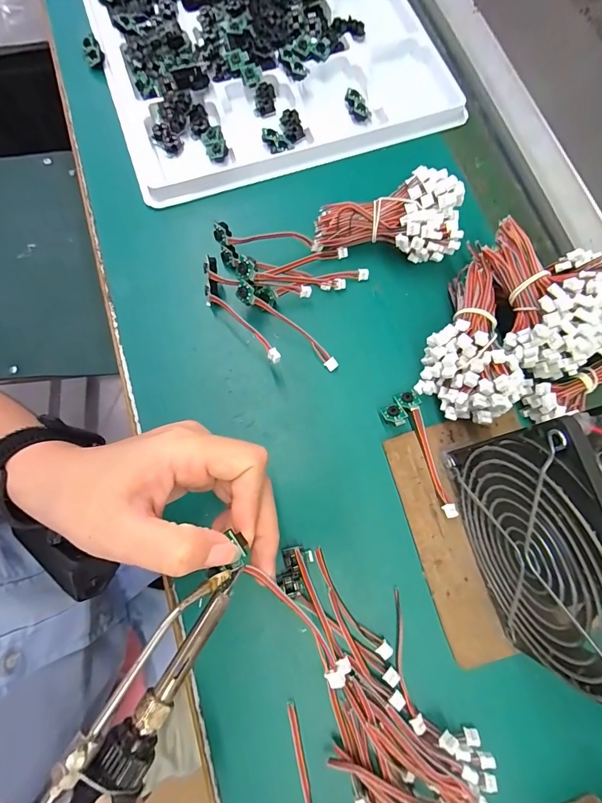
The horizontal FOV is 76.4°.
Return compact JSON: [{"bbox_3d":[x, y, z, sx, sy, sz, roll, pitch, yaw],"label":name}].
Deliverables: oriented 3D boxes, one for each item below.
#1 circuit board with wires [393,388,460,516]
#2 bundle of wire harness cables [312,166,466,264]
[{"bbox_3d":[0.086,0.034,0.258,0.014,0.011,0.086,-18,76,-4],"label":"circuit board with wires"},{"bbox_3d":[0.064,-0.137,0.285,0.104,0.043,0.059,3,76,1],"label":"bundle of wire harness cables"}]

